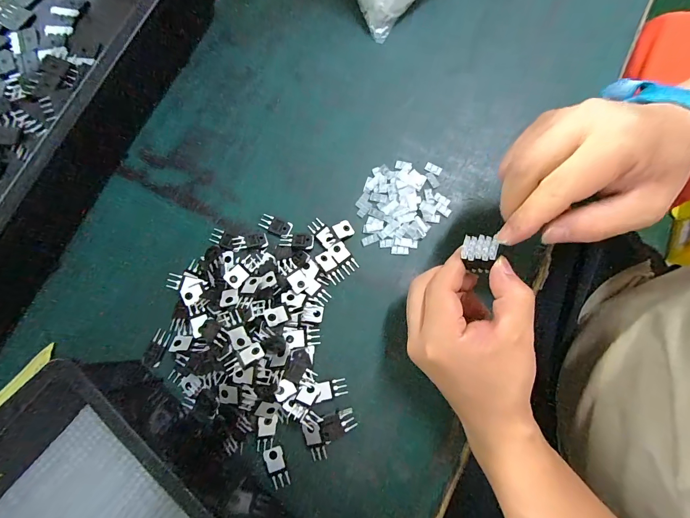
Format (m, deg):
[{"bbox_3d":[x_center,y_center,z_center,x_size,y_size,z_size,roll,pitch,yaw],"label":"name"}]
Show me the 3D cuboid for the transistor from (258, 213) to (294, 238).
[{"bbox_3d":[-0.066,-0.032,0.311,0.030,0.004,0.016,23,76,4],"label":"transistor"}]

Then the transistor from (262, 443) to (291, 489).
[{"bbox_3d":[-0.056,0.168,0.267,0.015,0.004,0.032,-20,77,-6],"label":"transistor"}]

